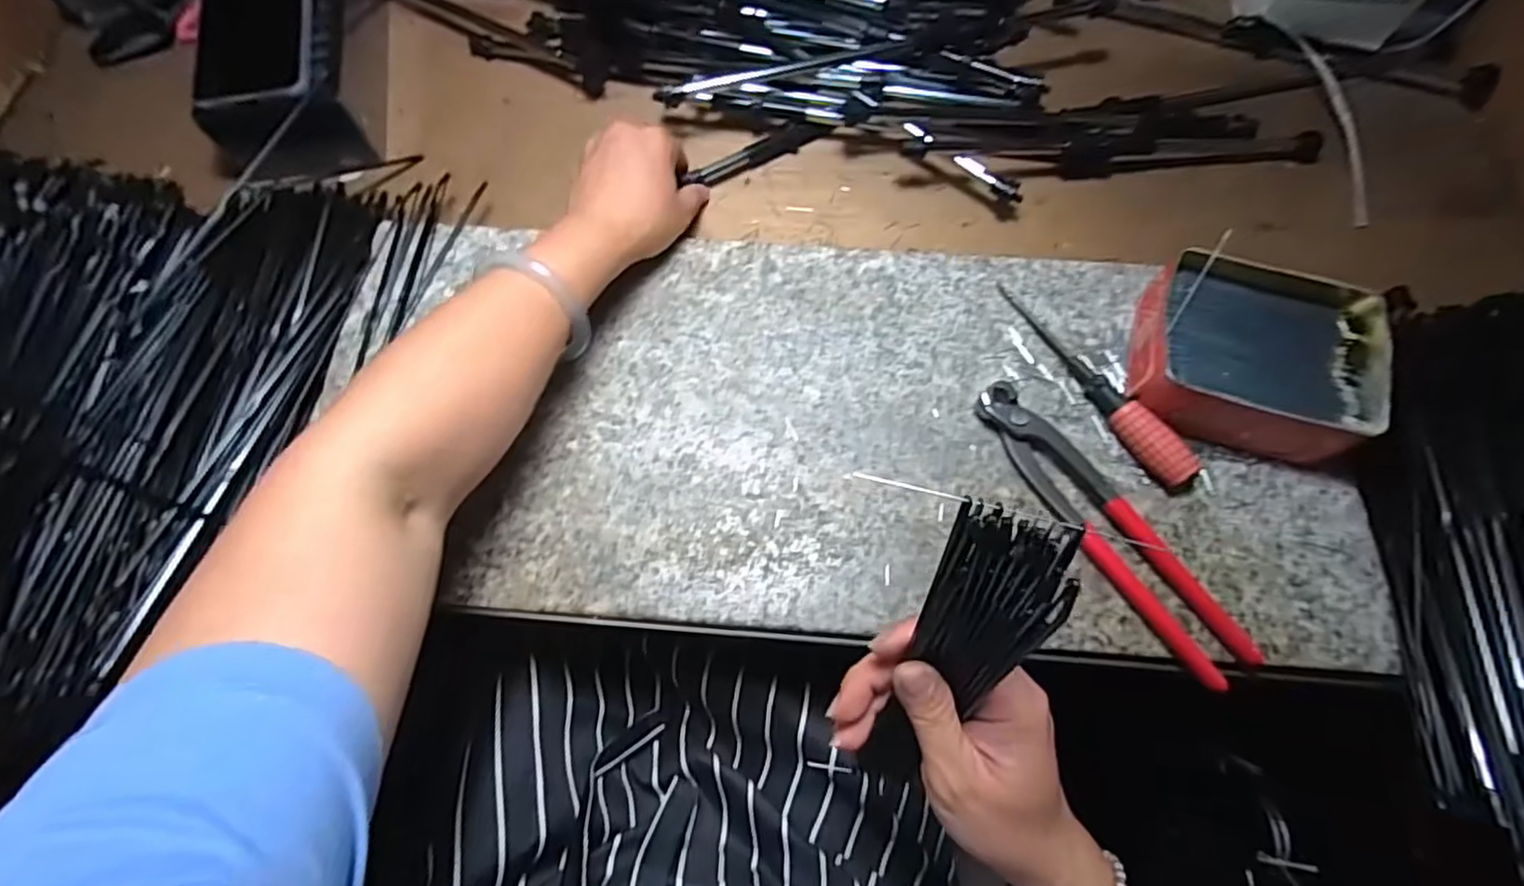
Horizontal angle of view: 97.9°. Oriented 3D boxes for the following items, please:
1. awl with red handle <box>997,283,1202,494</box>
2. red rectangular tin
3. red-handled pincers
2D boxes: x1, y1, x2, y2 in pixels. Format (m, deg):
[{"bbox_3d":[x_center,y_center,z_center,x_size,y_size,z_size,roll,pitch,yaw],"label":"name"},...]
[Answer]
[{"bbox_3d":[0.202,-0.039,0.404,0.021,0.022,0.159,-29,70,-11],"label":"awl with red handle"},{"bbox_3d":[0.292,-0.054,0.399,0.122,0.050,0.107,18,69,8],"label":"red rectangular tin"},{"bbox_3d":[0.194,0.044,0.376,0.036,0.018,0.195,-32,71,-12],"label":"red-handled pincers"}]

